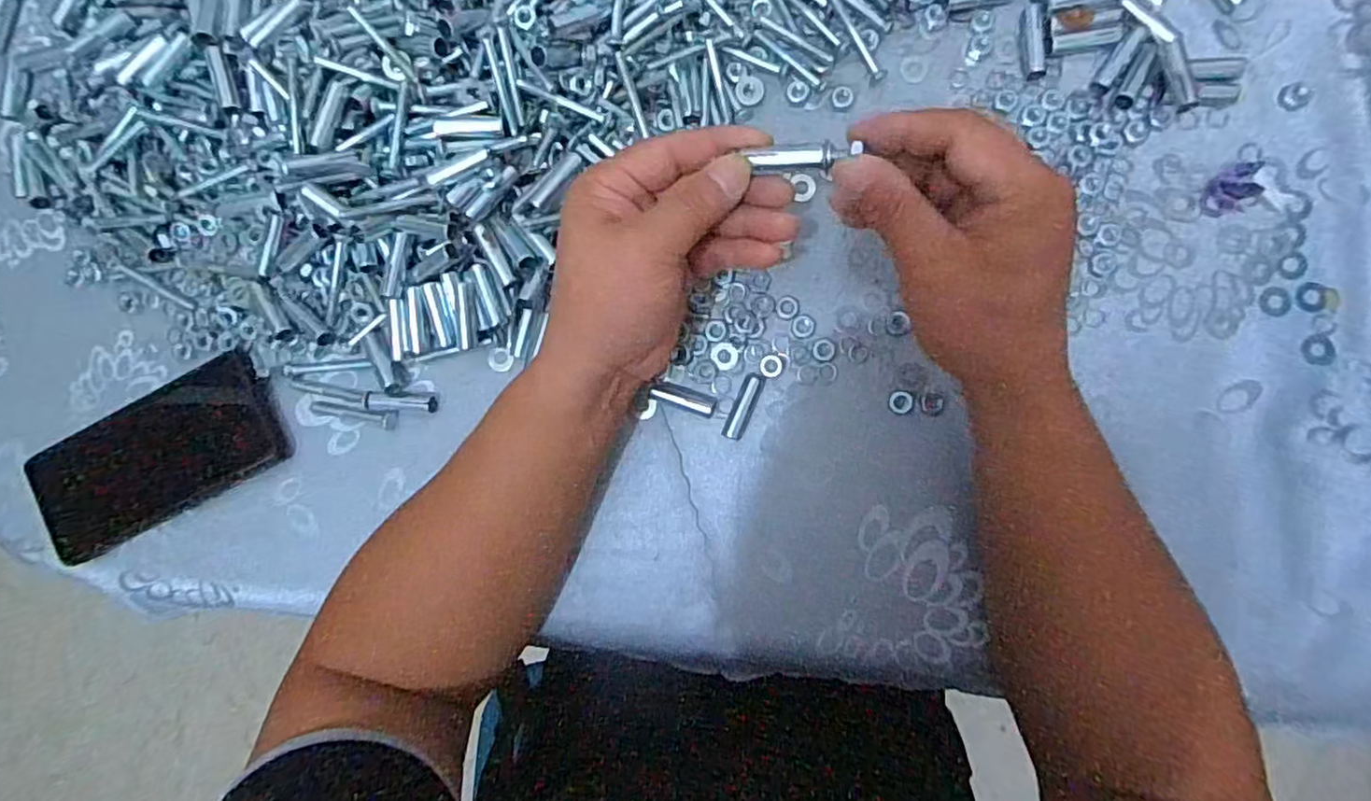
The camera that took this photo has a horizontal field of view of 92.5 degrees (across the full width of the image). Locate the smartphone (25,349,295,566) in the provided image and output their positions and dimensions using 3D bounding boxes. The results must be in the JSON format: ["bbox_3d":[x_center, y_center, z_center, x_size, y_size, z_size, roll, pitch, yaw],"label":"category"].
[{"bbox_3d":[-0.333,0.034,0.414,0.162,0.010,0.075,-27,85,3],"label":"smartphone"}]

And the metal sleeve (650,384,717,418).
[{"bbox_3d":[-0.001,-0.001,0.383,0.038,0.008,0.012,19,89,6],"label":"metal sleeve"}]

